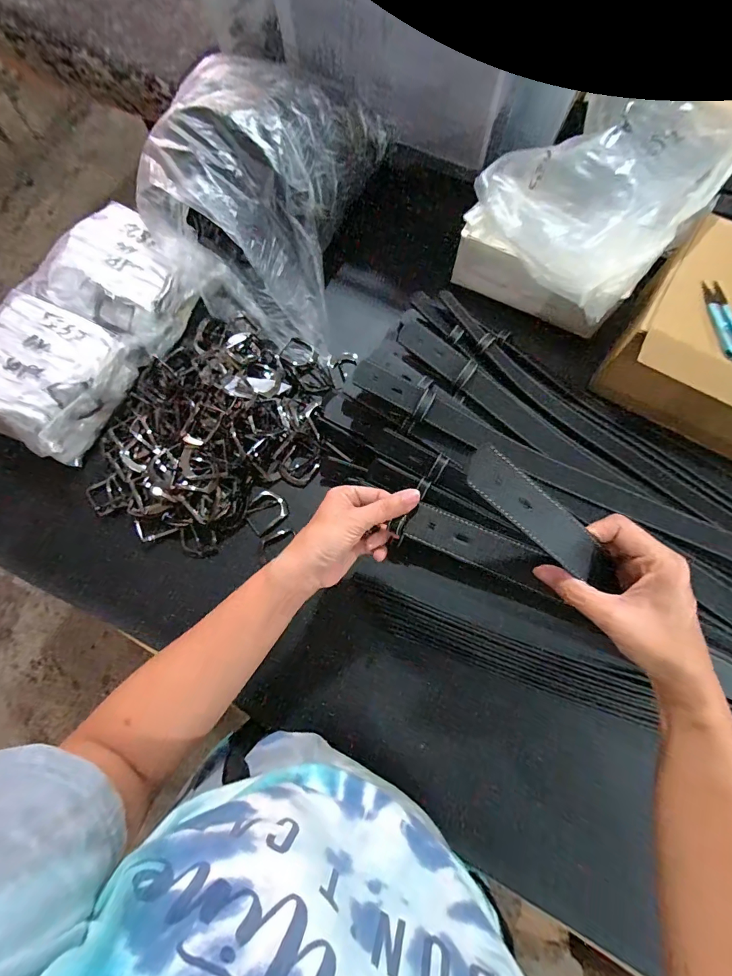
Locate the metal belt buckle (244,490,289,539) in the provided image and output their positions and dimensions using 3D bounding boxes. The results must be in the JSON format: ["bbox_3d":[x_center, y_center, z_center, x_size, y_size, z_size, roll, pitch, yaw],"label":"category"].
[{"bbox_3d":[-0.130,0.031,0.516,0.053,0.011,0.045,-39,77,-8],"label":"metal belt buckle"}]

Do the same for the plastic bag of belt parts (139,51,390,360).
[{"bbox_3d":[-0.136,-0.394,0.530,0.243,0.161,0.320,14,76,5],"label":"plastic bag of belt parts"}]

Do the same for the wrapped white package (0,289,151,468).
[{"bbox_3d":[-0.410,-0.141,0.512,0.175,0.079,0.175,23,77,8],"label":"wrapped white package"}]

